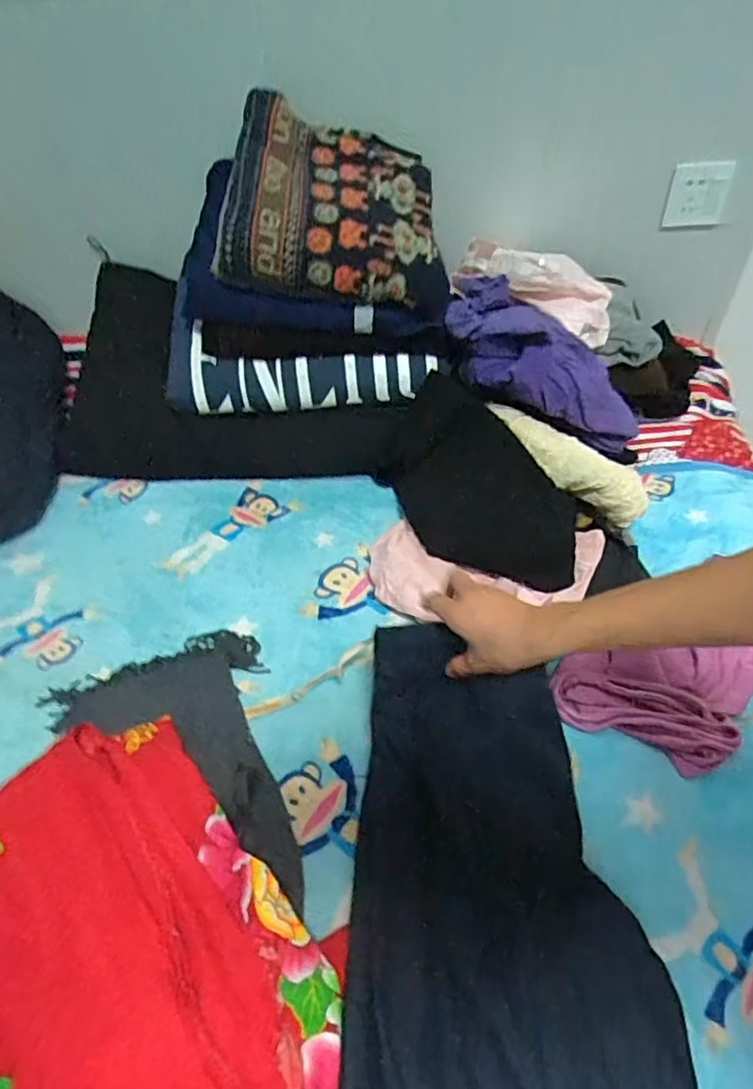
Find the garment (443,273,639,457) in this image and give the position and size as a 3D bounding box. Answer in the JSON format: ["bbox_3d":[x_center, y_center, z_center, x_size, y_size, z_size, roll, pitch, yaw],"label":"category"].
[{"bbox_3d":[0.228,-0.246,0.818,0.325,0.101,0.157,40,61,3],"label":"garment"}]

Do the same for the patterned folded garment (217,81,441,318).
[{"bbox_3d":[-0.062,-0.461,0.820,0.304,0.170,0.233,-1,51,4],"label":"patterned folded garment"}]

